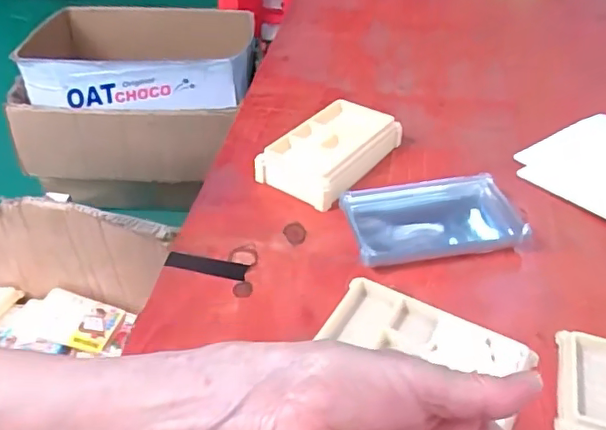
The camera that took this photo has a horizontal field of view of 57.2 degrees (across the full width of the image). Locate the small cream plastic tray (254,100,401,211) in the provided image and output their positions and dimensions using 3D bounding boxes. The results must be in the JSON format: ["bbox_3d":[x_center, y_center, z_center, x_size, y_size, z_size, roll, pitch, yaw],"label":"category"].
[{"bbox_3d":[0.030,-0.064,0.543,0.081,0.034,0.136,25,47,29],"label":"small cream plastic tray"}]

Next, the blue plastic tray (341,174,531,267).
[{"bbox_3d":[0.110,0.002,0.472,0.145,0.030,0.080,-9,40,-7],"label":"blue plastic tray"}]

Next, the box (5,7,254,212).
[{"bbox_3d":[-0.441,-0.322,1.507,0.604,0.323,0.459,3,40,4],"label":"box"}]

